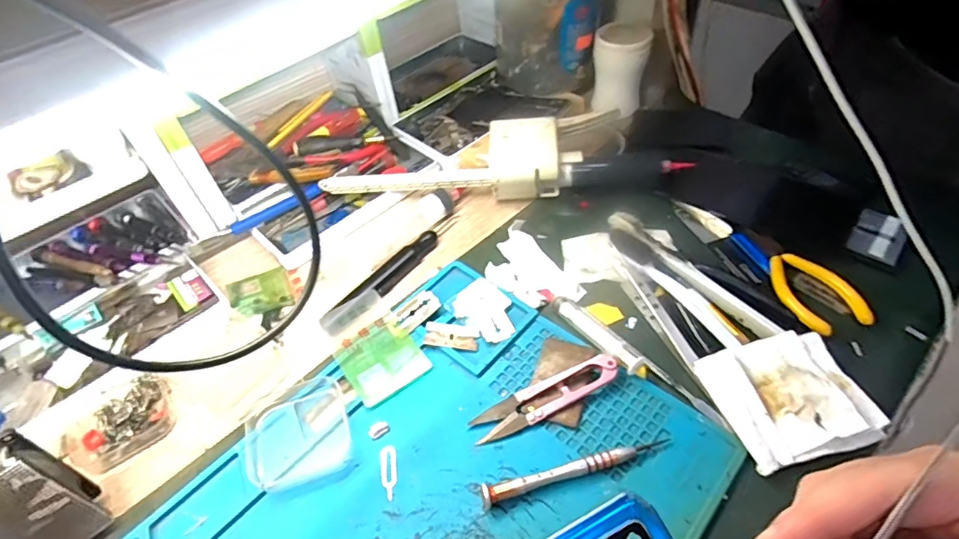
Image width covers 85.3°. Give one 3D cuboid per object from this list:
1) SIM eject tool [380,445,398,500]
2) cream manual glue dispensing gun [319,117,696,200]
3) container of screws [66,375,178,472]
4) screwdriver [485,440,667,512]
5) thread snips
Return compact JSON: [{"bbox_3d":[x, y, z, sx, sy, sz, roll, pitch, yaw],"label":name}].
[{"bbox_3d":[-0.056,0.126,0.323,0.010,0.004,0.033,-8,50,-2],"label":"SIM eject tool"},{"bbox_3d":[-0.018,-0.095,0.477,0.260,0.051,0.065,-2,49,4],"label":"cream manual glue dispensing gun"},{"bbox_3d":[-0.249,0.105,0.357,0.067,0.022,0.048,-28,52,-17],"label":"container of screws"},{"bbox_3d":[0.057,0.117,0.307,0.116,0.014,0.009,-15,49,-7],"label":"screwdriver"},{"bbox_3d":[0.044,0.083,0.340,0.099,0.014,0.022,-22,50,-13],"label":"thread snips"}]

